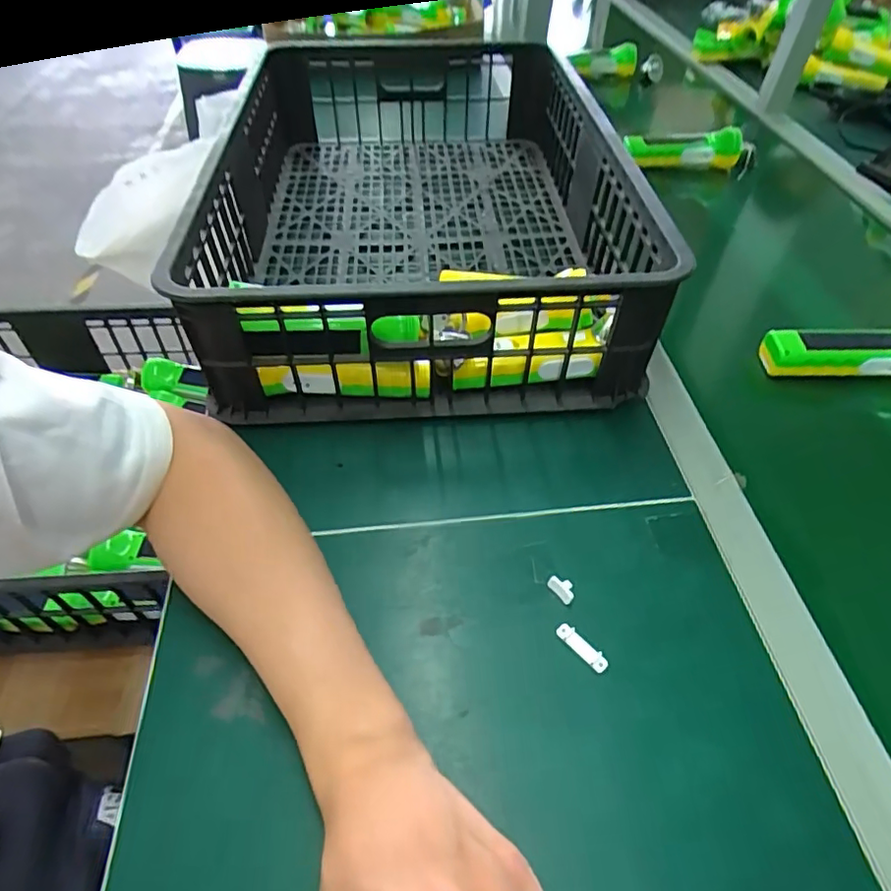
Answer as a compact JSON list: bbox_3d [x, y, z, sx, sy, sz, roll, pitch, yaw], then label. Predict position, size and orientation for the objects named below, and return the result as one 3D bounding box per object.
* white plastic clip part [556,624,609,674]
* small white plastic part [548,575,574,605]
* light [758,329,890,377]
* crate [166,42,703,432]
[{"bbox_3d":[0.089,0.131,0.371,0.010,0.008,0.038,-36,58,-26],"label":"white plastic clip part"},{"bbox_3d":[0.081,0.098,0.395,0.013,0.008,0.020,-34,57,-25],"label":"small white plastic part"},{"bbox_3d":[0.393,-0.091,0.545,0.178,0.033,0.044,3,50,3],"label":"light"},{"bbox_3d":[-0.034,-0.283,0.634,0.394,0.163,0.559,-2,50,-1],"label":"crate"}]

